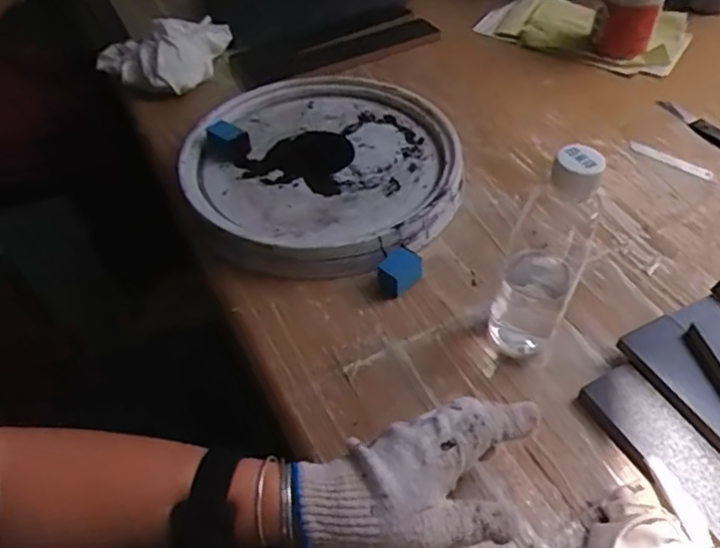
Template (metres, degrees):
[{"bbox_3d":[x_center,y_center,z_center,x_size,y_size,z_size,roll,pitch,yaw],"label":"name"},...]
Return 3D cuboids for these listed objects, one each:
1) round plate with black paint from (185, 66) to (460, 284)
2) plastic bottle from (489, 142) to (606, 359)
[{"bbox_3d":[-0.041,-0.119,0.667,0.277,0.037,0.295,-1,48,1],"label":"round plate with black paint"},{"bbox_3d":[0.135,-0.011,0.462,0.057,0.188,0.052,14,50,15],"label":"plastic bottle"}]

